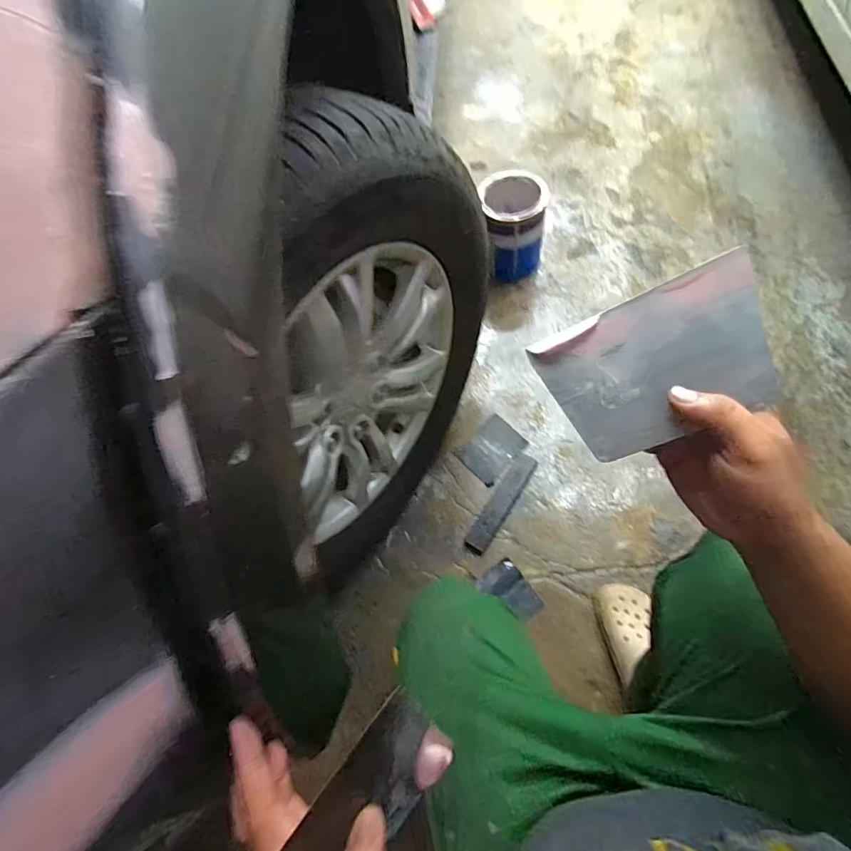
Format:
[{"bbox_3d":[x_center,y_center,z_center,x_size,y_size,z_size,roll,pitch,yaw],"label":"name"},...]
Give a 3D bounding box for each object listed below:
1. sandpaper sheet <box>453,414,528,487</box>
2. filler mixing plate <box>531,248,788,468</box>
[{"bbox_3d":[0.150,0.054,1.036,0.132,0.007,0.114,-41,60,-7],"label":"sandpaper sheet"},{"bbox_3d":[0.154,-0.039,0.311,0.134,0.005,0.097,-24,89,21],"label":"filler mixing plate"}]

